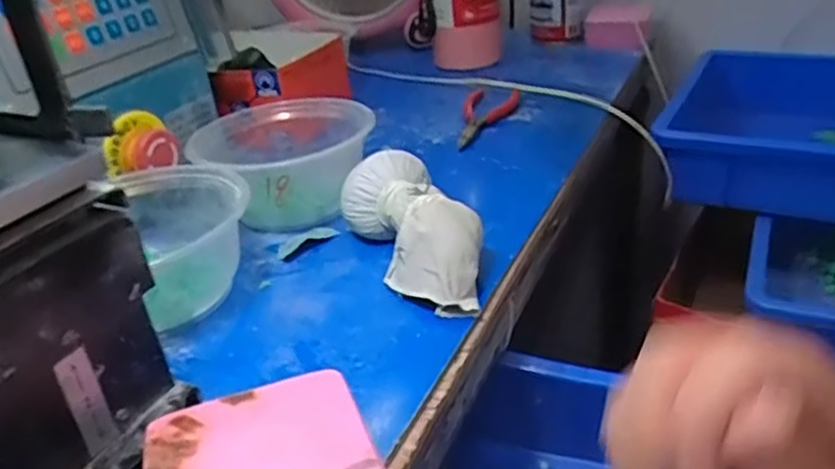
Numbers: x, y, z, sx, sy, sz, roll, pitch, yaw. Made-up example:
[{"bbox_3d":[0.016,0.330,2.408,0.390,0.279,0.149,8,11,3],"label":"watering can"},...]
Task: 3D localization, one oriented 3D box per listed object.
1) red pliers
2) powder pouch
[{"bbox_3d":[0.066,-0.110,0.631,0.051,0.019,0.134,0,30,12],"label":"red pliers"},{"bbox_3d":[0.000,-0.006,0.427,0.060,0.051,0.136,-17,29,-20],"label":"powder pouch"}]

